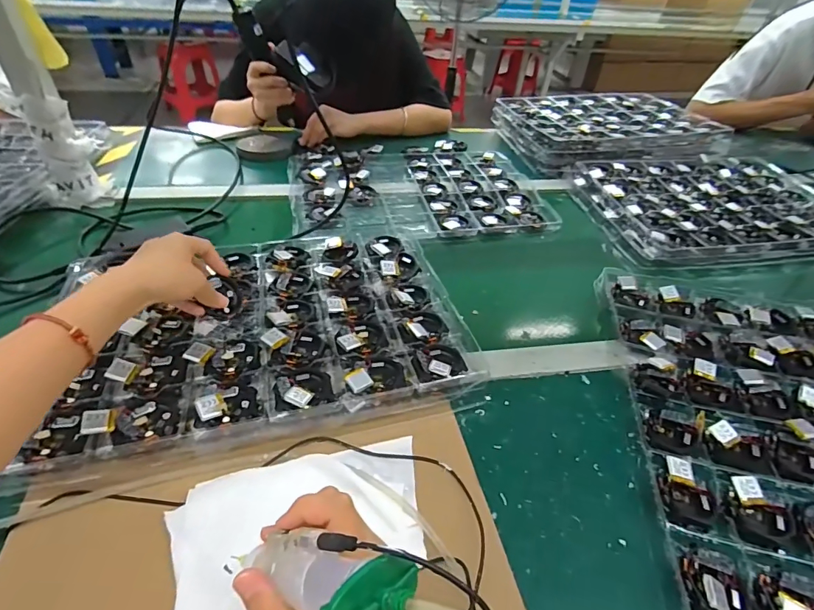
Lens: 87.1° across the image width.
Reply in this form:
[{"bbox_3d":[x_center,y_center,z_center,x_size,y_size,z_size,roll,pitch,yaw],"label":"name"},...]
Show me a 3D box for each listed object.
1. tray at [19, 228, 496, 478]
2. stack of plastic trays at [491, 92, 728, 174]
[{"bbox_3d":[-0.158,0.011,0.495,0.420,0.031,0.303,-9,43,-14],"label":"tray"},{"bbox_3d":[0.459,-0.413,1.002,0.438,0.070,0.327,-6,43,-11],"label":"stack of plastic trays"}]

